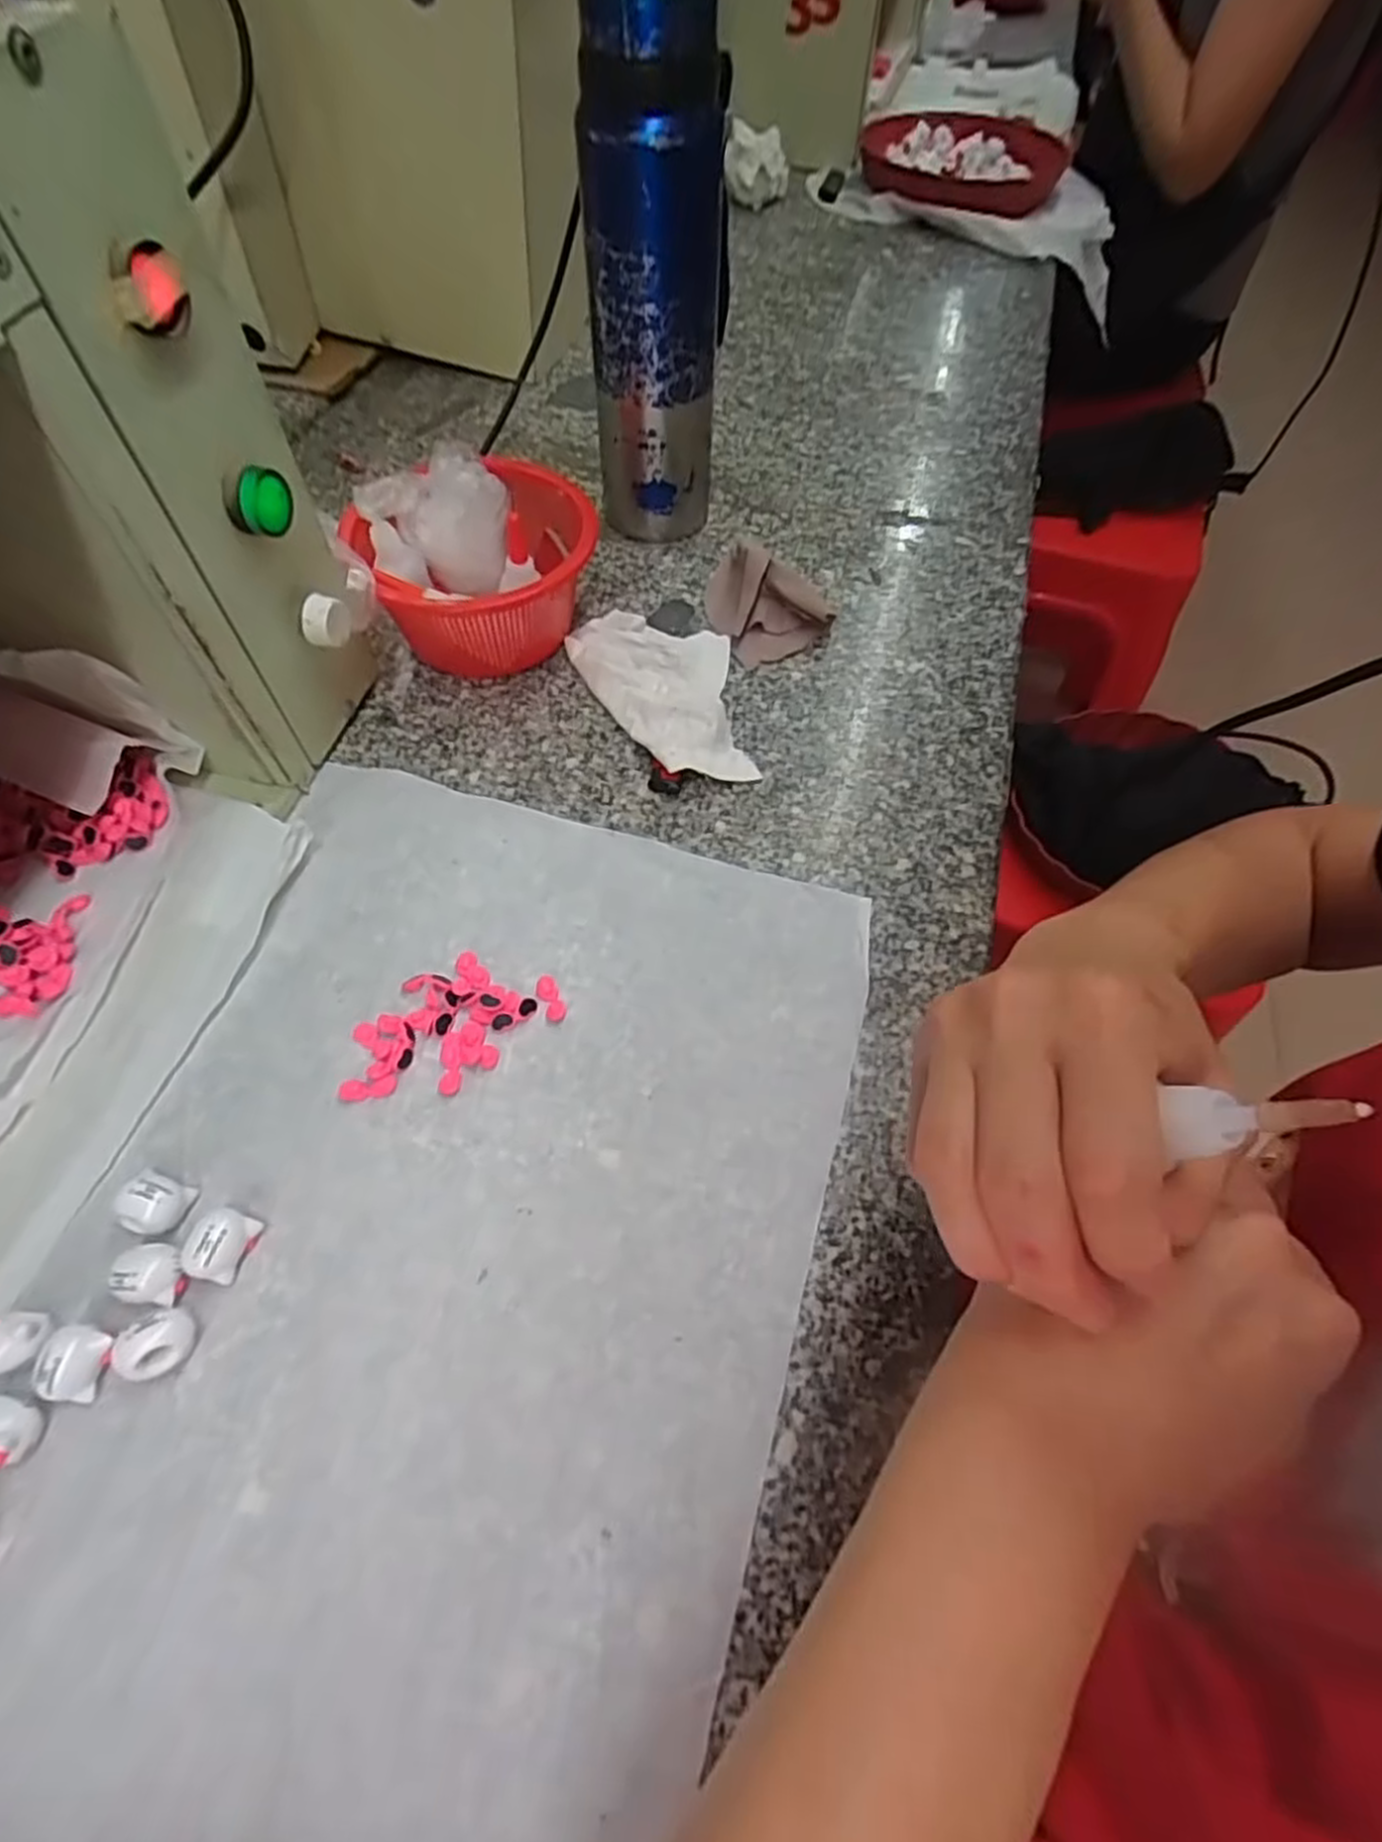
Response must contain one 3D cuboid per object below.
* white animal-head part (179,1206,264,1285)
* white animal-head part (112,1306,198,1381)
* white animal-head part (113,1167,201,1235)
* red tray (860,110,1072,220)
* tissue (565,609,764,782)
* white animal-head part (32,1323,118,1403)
[{"bbox_3d":[-0.189,0.130,0.313,0.020,0.018,0.026,13,59,5],"label":"white animal-head part"},{"bbox_3d":[-0.199,0.159,0.294,0.021,0.020,0.024,7,58,1],"label":"white animal-head part"},{"bbox_3d":[-0.221,0.115,0.320,0.022,0.019,0.022,15,59,6],"label":"white animal-head part"},{"bbox_3d":[0.303,-0.869,0.897,0.235,0.045,0.238,20,60,9],"label":"red tray"},{"bbox_3d":[-0.008,-0.151,0.490,0.094,0.021,0.163,-26,63,-17],"label":"tissue"},{"bbox_3d":[-0.227,0.164,0.290,0.022,0.018,0.024,1,58,-2],"label":"white animal-head part"}]

